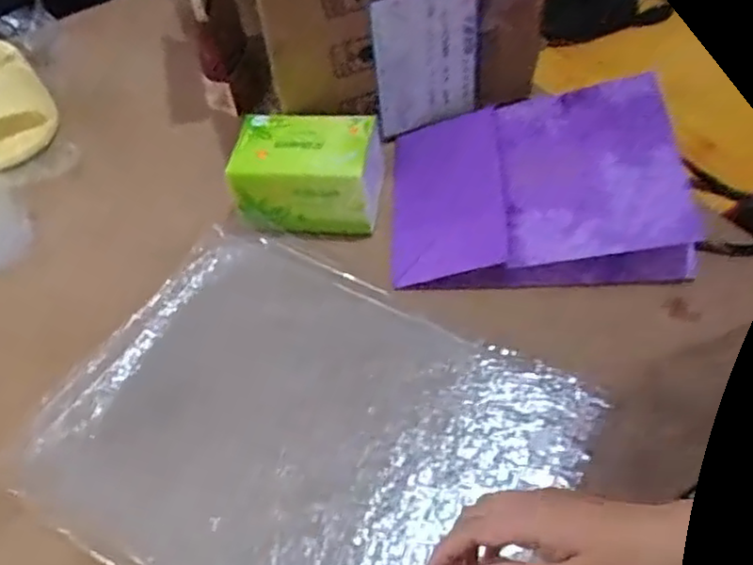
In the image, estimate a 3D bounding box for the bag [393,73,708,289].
[{"bbox_3d":[0.154,-0.098,0.696,0.266,0.073,0.216,-2,51,4],"label":"bag"}]

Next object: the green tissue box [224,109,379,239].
[{"bbox_3d":[-0.066,-0.108,0.700,0.138,0.082,0.086,3,51,7],"label":"green tissue box"}]

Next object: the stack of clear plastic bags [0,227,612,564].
[{"bbox_3d":[-0.059,0.122,0.554,0.387,0.022,0.302,25,60,19],"label":"stack of clear plastic bags"}]

